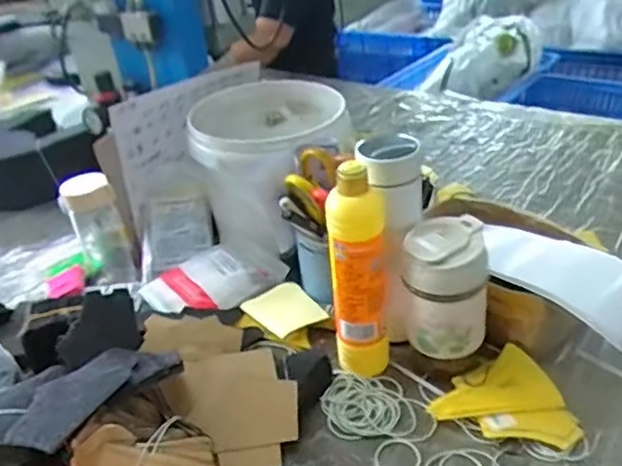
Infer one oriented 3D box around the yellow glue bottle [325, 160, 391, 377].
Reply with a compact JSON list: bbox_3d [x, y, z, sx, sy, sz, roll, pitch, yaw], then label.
[{"bbox_3d":[0.049,0.044,0.604,0.057,0.239,0.045,-6,31,2],"label":"yellow glue bottle"}]

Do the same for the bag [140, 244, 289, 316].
[{"bbox_3d":[-0.130,0.056,0.797,0.171,0.035,0.111,-23,35,-24],"label":"bag"}]

